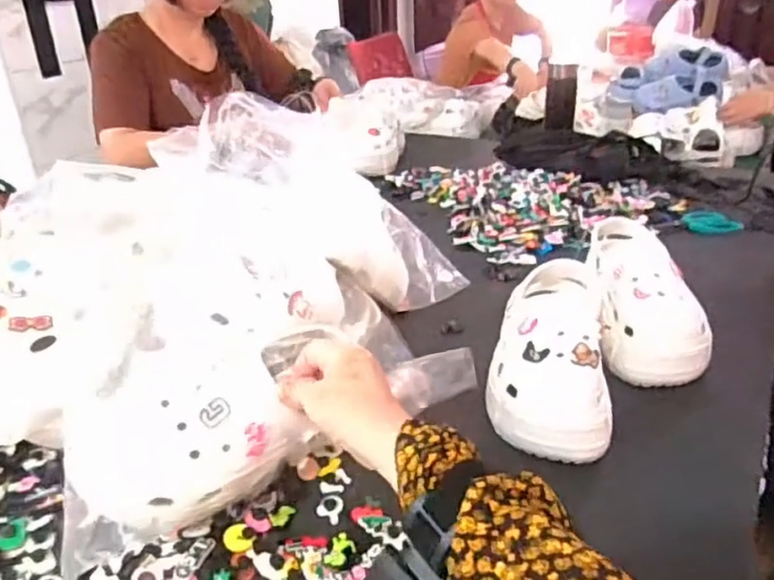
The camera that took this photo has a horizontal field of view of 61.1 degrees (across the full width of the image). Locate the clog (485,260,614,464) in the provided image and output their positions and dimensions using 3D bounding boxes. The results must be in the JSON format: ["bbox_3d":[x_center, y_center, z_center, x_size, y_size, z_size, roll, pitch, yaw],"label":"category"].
[{"bbox_3d":[0.168,0.057,0.685,0.109,0.091,0.261,5,28,11],"label":"clog"}]

